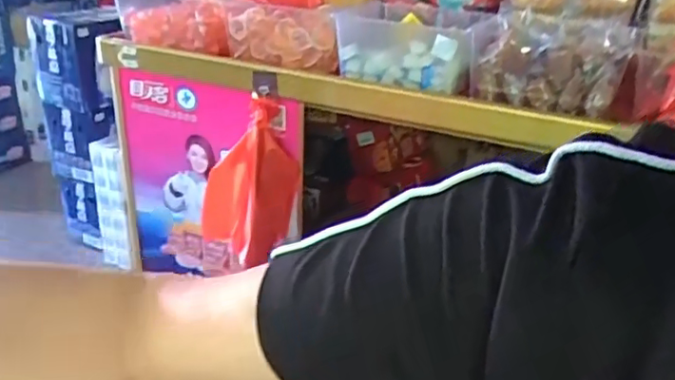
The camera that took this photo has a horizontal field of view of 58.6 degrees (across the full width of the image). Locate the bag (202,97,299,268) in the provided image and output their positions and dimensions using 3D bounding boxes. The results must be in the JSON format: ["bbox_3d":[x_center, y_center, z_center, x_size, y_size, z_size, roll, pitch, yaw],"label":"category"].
[{"bbox_3d":[-0.207,-0.017,1.442,0.229,0.361,0.172,-2,25,-12],"label":"bag"}]

